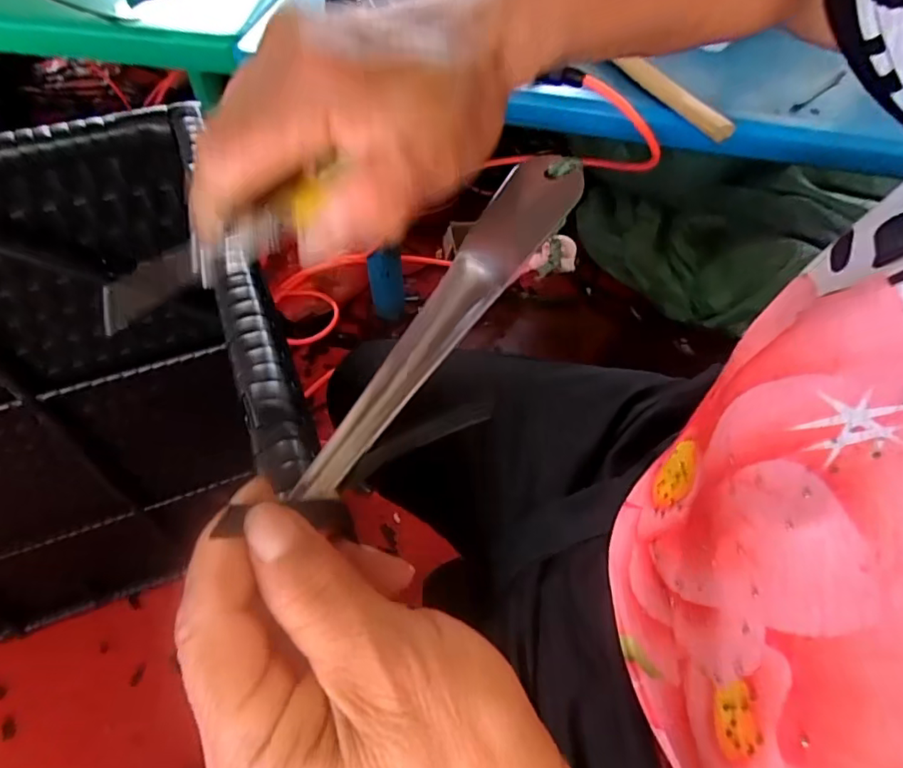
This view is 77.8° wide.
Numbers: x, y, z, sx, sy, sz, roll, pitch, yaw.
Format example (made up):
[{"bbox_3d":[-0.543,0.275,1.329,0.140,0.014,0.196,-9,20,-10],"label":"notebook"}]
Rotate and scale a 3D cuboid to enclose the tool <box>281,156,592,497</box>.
[{"bbox_3d":[-0.003,-0.024,0.201,0.028,0.010,0.153,33,79,19],"label":"tool"}]

